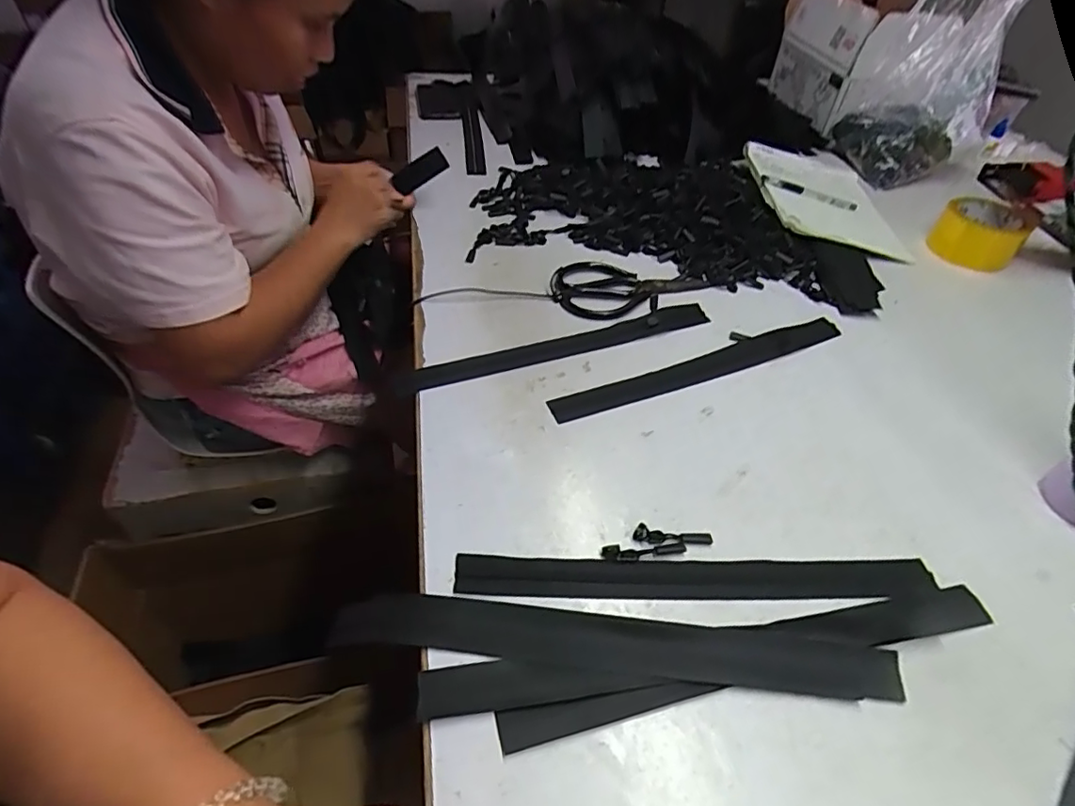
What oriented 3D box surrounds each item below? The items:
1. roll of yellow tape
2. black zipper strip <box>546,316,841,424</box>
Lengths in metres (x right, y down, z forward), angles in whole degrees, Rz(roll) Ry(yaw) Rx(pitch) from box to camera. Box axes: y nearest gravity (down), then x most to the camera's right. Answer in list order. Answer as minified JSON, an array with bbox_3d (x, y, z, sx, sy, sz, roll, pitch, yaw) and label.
[{"bbox_3d":[0.598,-0.231,0.766,0.103,0.061,0.090,34,52,26],"label":"roll of yellow tape"},{"bbox_3d":[0.176,-0.038,0.579,0.353,0.006,0.032,-17,54,-19],"label":"black zipper strip"}]

